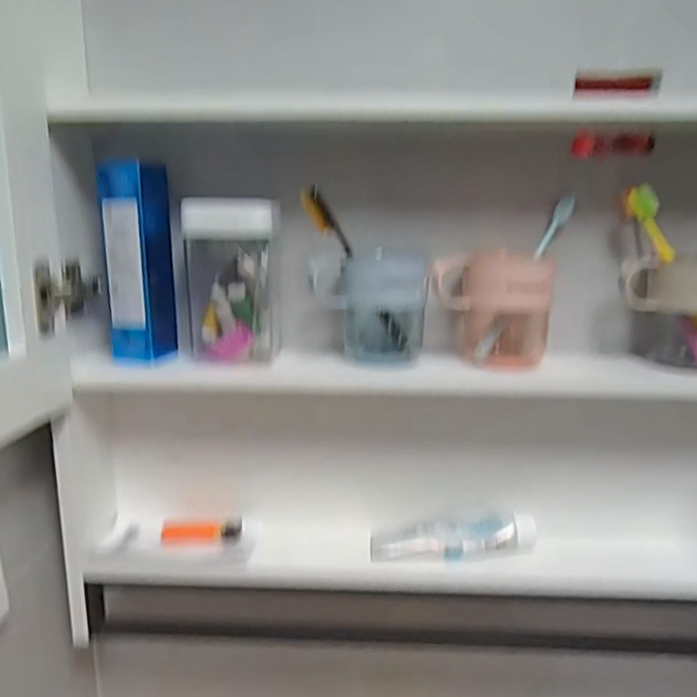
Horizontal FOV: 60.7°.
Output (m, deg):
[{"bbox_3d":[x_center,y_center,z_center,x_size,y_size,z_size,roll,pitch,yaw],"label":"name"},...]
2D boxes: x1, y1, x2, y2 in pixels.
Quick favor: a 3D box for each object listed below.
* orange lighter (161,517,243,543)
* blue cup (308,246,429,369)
[{"bbox_3d":[-0.153,0.191,0.626,0.081,0.017,0.020,-2,13,-12],"label":"orange lighter"},{"bbox_3d":[0.022,-0.042,0.597,0.109,0.105,0.075,2,13,8],"label":"blue cup"}]

